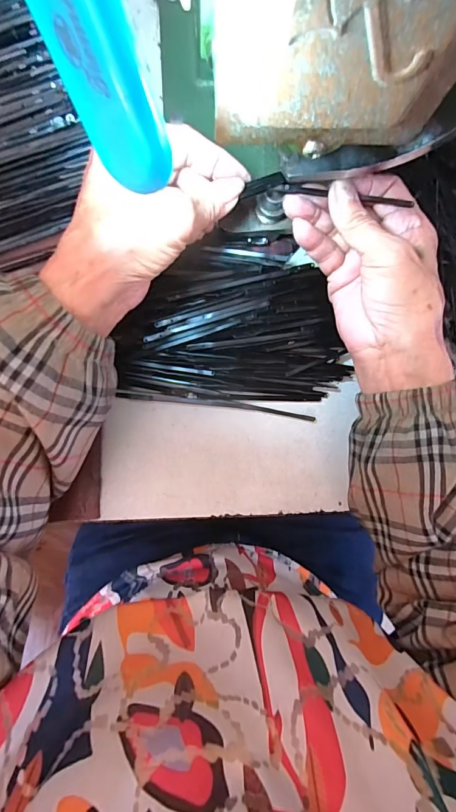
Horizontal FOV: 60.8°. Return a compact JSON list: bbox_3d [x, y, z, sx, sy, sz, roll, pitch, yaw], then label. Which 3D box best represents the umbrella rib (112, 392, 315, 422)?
[{"bbox_3d":[-0.007,-0.001,0.310,0.155,0.004,0.008,7,88,-3],"label":"umbrella rib"}]

